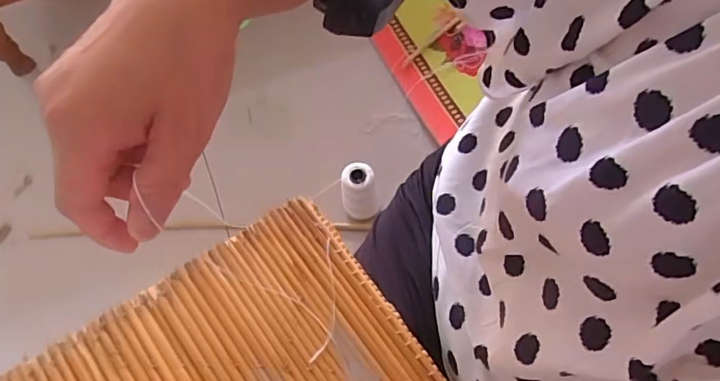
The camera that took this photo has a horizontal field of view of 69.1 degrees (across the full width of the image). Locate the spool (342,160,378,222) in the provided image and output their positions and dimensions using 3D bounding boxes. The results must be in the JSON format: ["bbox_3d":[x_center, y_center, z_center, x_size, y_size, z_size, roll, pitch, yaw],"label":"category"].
[{"bbox_3d":[-0.001,0.002,0.779,0.050,0.105,0.048,-1,67,3],"label":"spool"}]

